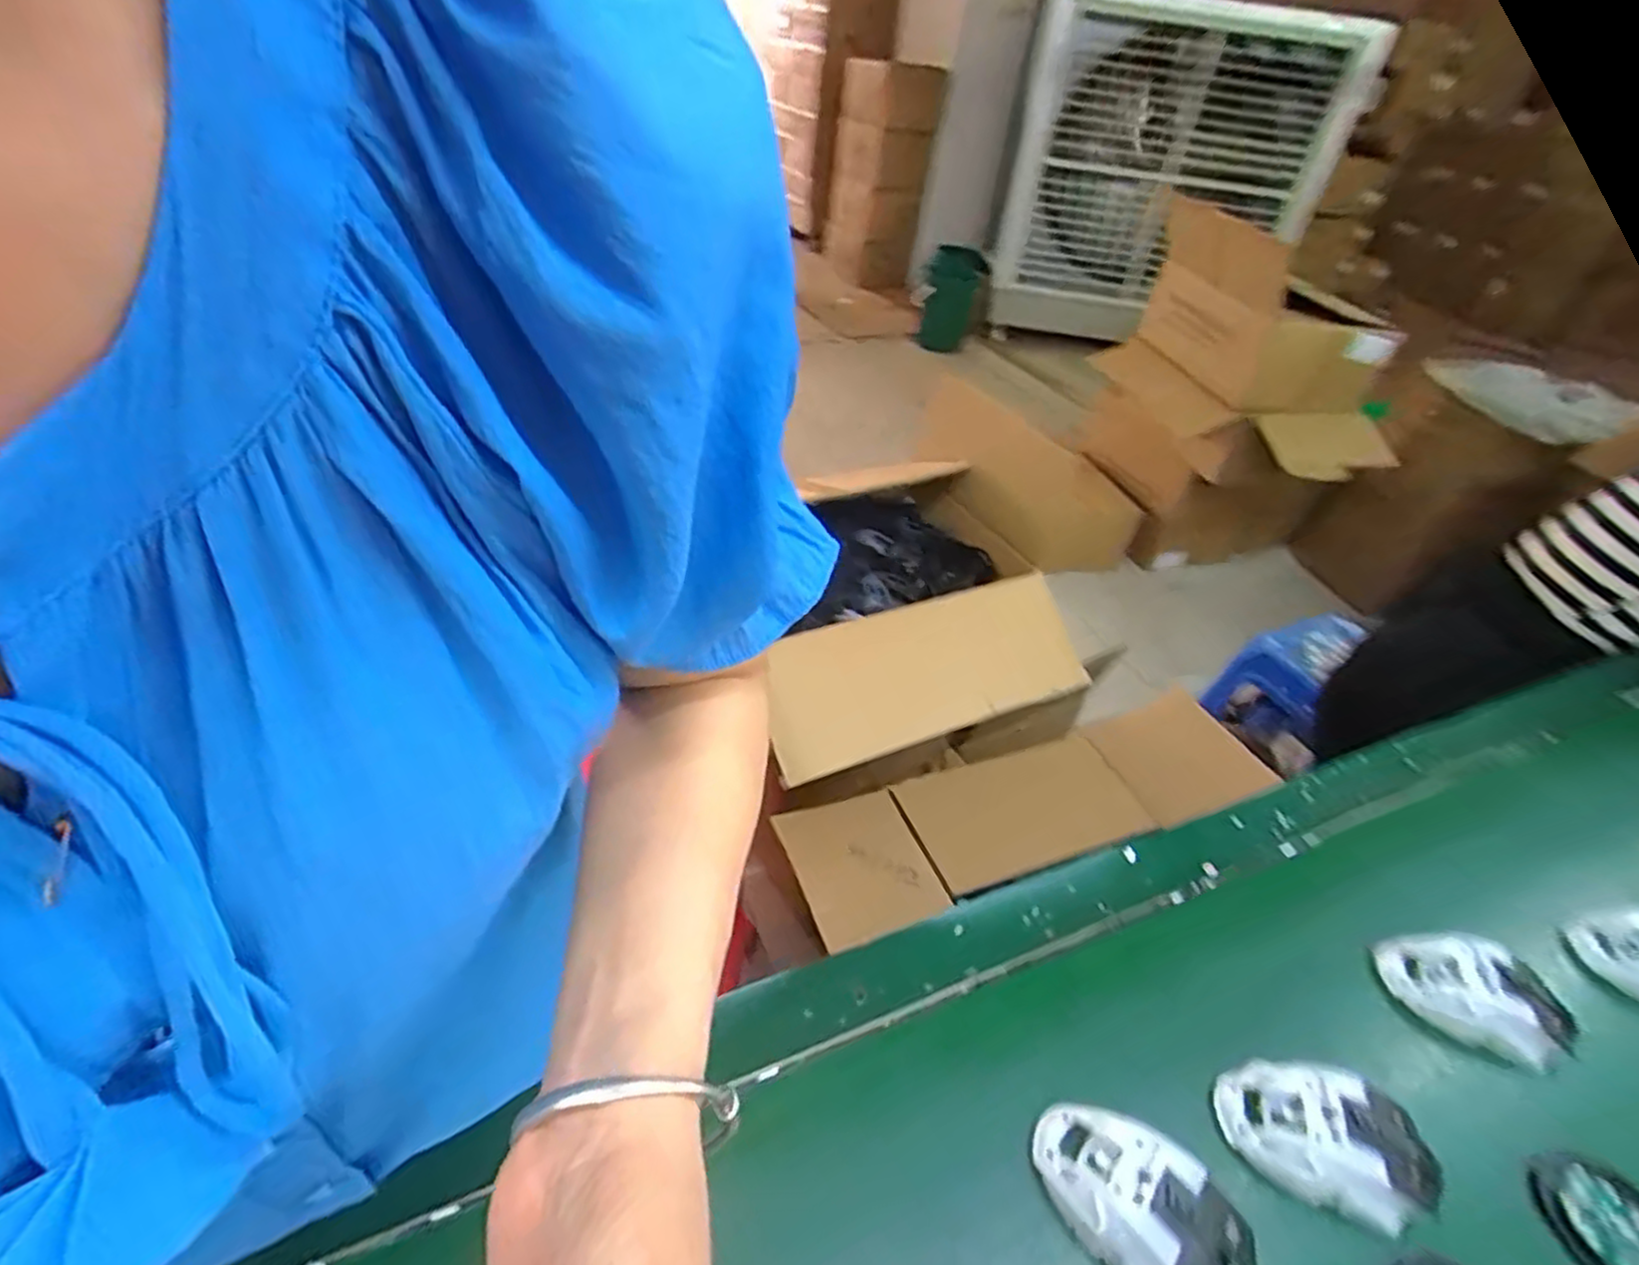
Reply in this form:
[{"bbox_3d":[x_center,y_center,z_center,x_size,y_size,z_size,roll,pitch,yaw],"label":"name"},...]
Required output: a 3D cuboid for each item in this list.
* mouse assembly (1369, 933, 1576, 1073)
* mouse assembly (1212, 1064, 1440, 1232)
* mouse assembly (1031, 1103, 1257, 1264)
[{"bbox_3d":[0.447,0.242,0.496,0.107,0.037,0.064,24,43,18],"label":"mouse assembly"},{"bbox_3d":[0.294,0.290,0.420,0.114,0.035,0.065,18,42,12],"label":"mouse assembly"},{"bbox_3d":[0.171,0.303,0.388,0.065,0.036,0.117,-30,53,-36],"label":"mouse assembly"}]

